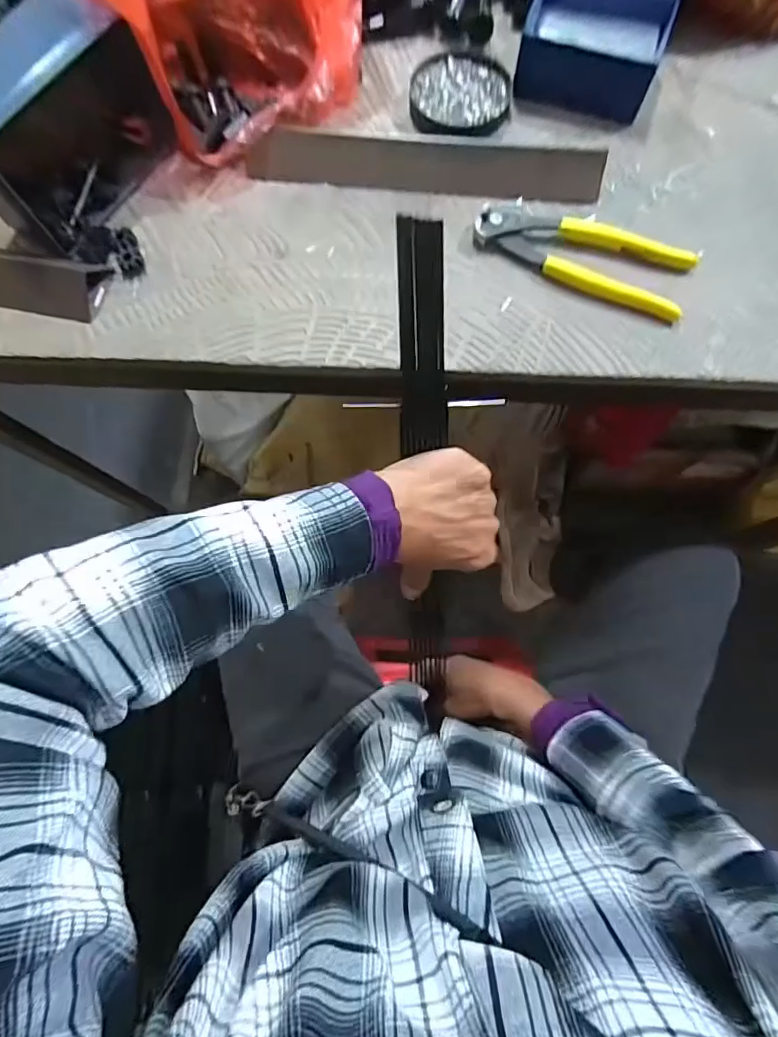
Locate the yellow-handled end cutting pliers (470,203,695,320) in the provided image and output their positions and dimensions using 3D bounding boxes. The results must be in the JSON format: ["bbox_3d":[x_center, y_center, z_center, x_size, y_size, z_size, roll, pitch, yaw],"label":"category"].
[{"bbox_3d":[0.148,-0.203,0.382,0.160,0.019,0.058,29,78,8],"label":"yellow-handled end cutting pliers"}]

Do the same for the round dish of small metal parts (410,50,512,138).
[{"bbox_3d":[0.061,-0.365,0.434,0.083,0.017,0.076,4,75,2],"label":"round dish of small metal parts"}]

